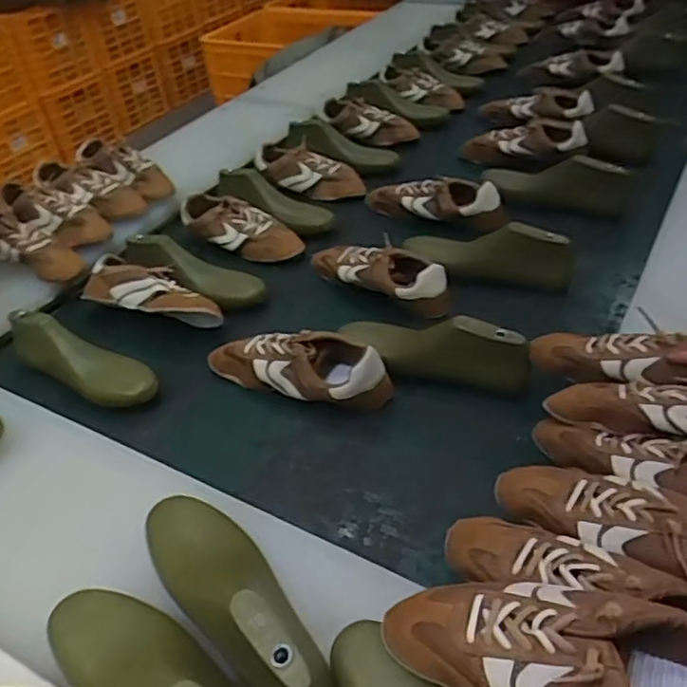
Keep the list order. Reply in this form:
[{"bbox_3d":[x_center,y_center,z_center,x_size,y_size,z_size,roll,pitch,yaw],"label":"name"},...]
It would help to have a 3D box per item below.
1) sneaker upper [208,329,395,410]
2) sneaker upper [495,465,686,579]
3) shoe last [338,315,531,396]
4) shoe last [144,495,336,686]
[{"bbox_3d":[-0.066,0.024,0.856,0.262,0.071,0.086,12,45,21],"label":"sneaker upper"},{"bbox_3d":[0.268,0.164,0.579,0.253,0.076,0.094,20,49,28],"label":"sneaker upper"},{"bbox_3d":[0.121,-0.002,0.854,0.263,0.084,0.070,13,46,23],"label":"shoe last"},{"bbox_3d":[-0.105,0.211,0.559,0.095,0.087,0.273,-30,46,-23],"label":"shoe last"}]

